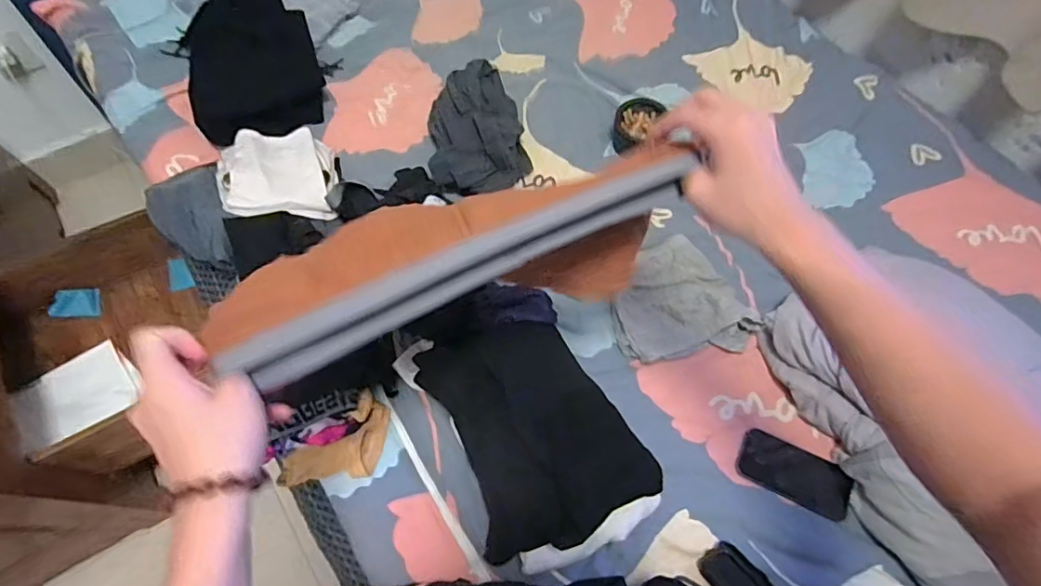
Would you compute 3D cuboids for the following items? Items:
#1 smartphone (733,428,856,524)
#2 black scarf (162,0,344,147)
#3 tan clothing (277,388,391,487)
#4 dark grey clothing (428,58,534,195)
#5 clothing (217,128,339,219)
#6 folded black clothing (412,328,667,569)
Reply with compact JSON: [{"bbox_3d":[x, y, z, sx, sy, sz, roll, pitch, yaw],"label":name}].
[{"bbox_3d":[0.373,0.244,0.708,0.143,0.007,0.076,26,66,9],"label":"smartphone"},{"bbox_3d":[-0.471,-0.412,0.925,0.246,0.116,0.324,-24,68,-13],"label":"black scarf"},{"bbox_3d":[-0.256,0.218,0.701,0.183,0.055,0.095,-31,67,9],"label":"tan clothing"},{"bbox_3d":[-0.074,-0.295,0.922,0.164,0.088,0.269,-3,64,-4],"label":"dark grey clothing"},{"bbox_3d":[-0.388,-0.183,0.837,0.171,0.073,0.179,-11,65,-8],"label":"clothing"},{"bbox_3d":[0.017,0.161,0.648,0.218,0.075,0.276,-20,67,-12],"label":"folded black clothing"}]

